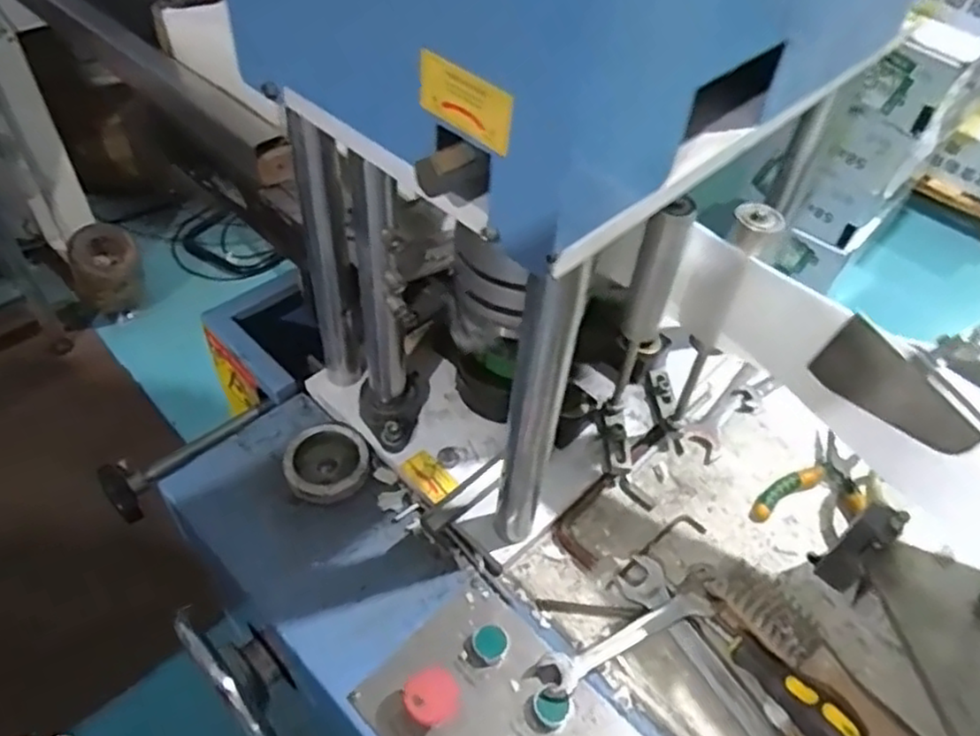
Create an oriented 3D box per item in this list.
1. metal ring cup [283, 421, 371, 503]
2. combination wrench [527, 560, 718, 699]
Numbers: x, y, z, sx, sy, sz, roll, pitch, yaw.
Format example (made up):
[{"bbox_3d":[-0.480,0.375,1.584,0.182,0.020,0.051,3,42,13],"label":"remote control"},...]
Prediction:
[{"bbox_3d":[-0.149,0.085,0.641,0.070,0.028,0.076,3,48,-3],"label":"metal ring cup"},{"bbox_3d":[0.120,0.216,0.567,0.187,0.017,0.037,-21,53,-23],"label":"combination wrench"}]

